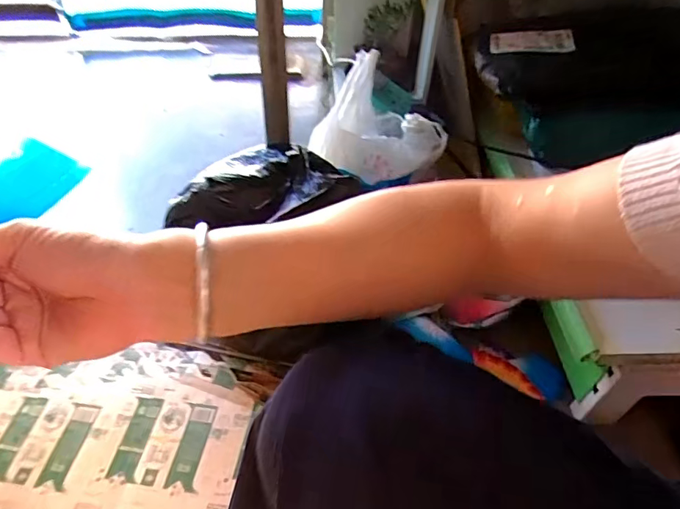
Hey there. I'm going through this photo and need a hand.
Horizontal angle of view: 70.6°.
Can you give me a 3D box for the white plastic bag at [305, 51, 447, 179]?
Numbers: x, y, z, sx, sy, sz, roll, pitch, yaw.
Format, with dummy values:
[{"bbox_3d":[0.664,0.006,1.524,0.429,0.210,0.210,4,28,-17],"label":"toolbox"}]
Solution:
[{"bbox_3d":[0.075,-0.230,0.867,0.227,0.184,0.133,32,54,24],"label":"white plastic bag"}]

